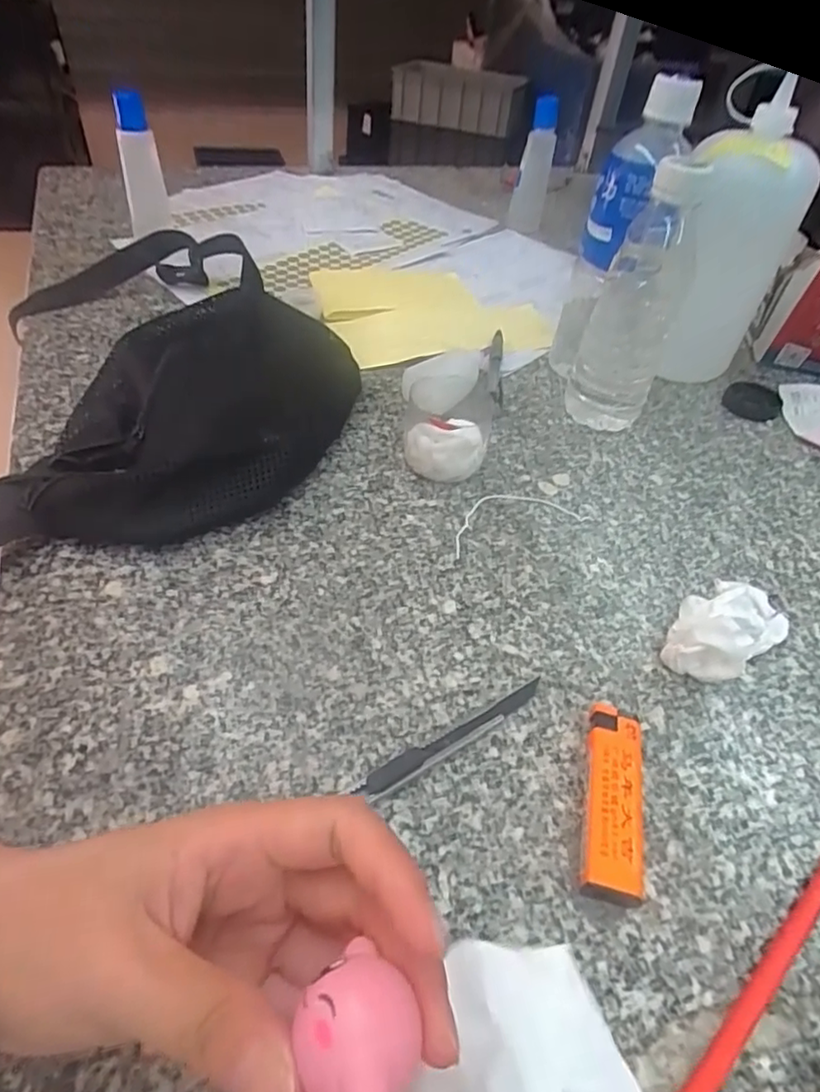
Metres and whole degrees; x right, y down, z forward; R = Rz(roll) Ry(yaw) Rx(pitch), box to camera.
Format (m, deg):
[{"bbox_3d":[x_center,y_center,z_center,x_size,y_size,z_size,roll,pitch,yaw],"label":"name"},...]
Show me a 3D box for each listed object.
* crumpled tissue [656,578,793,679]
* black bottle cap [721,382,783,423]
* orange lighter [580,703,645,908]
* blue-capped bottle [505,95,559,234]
[{"bbox_3d":[0.164,0.041,0.316,0.075,0.038,0.043,-26,53,-28],"label":"crumpled tissue"},{"bbox_3d":[0.285,-0.120,0.506,0.044,0.014,0.040,3,45,-3],"label":"black bottle cap"},{"bbox_3d":[0.086,0.107,0.259,0.023,0.014,0.079,14,45,7],"label":"orange lighter"},{"bbox_3d":[0.145,-0.440,0.720,0.039,0.144,0.042,12,45,5],"label":"blue-capped bottle"}]

